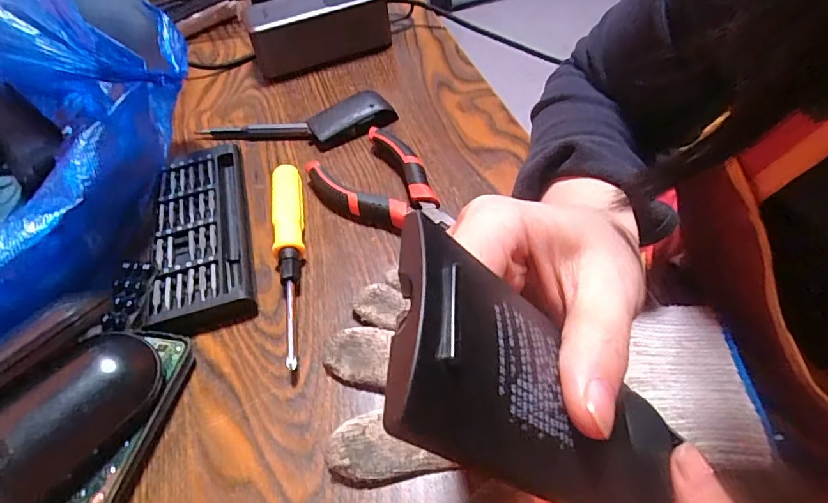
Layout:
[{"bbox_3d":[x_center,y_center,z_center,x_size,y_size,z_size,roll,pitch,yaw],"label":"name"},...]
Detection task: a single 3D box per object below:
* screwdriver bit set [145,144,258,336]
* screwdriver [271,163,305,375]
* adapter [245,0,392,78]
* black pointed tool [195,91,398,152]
[{"bbox_3d":[-0.143,-0.015,0.330,0.060,0.014,0.151,-16,51,-6],"label":"screwdriver bit set"},{"bbox_3d":[-0.078,-0.001,0.313,0.019,0.019,0.152,-12,51,-3],"label":"screwdriver"},{"bbox_3d":[-0.090,-0.219,0.473,0.133,0.054,0.056,-17,52,-17],"label":"adapter"},{"bbox_3d":[-0.095,-0.104,0.401,0.157,0.019,0.048,-9,51,0],"label":"black pointed tool"}]

